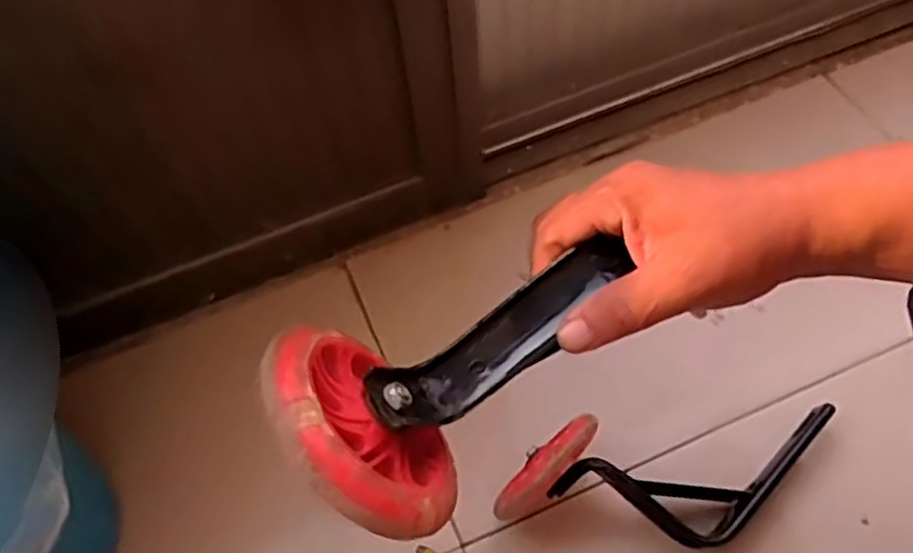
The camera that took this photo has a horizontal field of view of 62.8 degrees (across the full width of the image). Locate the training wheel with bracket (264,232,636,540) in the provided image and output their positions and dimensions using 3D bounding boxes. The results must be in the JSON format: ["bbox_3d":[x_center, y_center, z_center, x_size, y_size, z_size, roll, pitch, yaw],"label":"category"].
[{"bbox_3d":[-0.004,0.041,0.341,0.160,0.076,0.094,-31,59,-25],"label":"training wheel with bracket"}]

